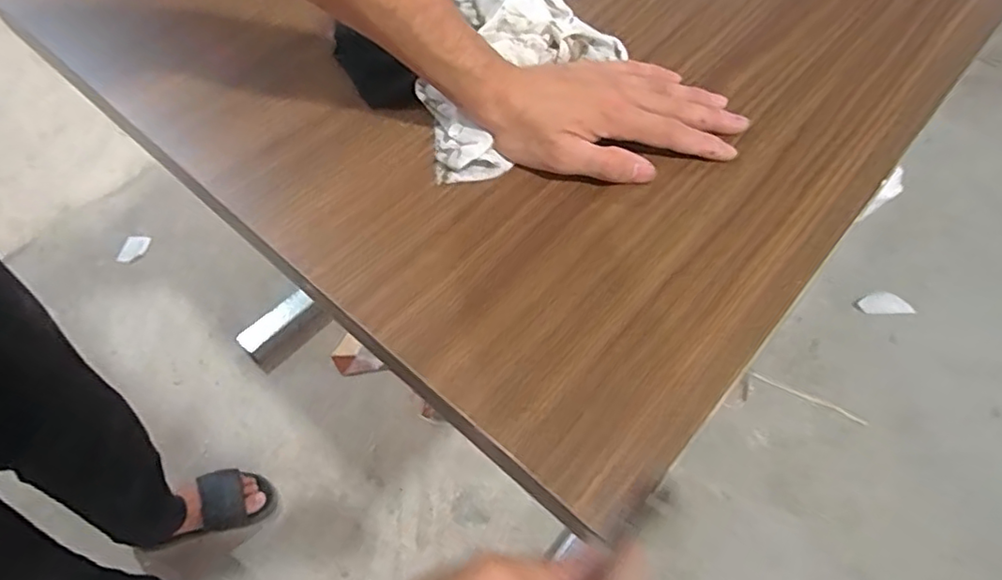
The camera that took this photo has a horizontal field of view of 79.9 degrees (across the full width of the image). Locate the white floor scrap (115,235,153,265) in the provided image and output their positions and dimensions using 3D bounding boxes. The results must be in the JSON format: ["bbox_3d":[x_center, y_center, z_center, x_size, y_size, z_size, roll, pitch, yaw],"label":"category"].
[{"bbox_3d":[-0.907,-0.099,1.477,0.063,0.012,0.083,2,55,2],"label":"white floor scrap"}]

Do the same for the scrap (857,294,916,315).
[{"bbox_3d":[0.863,0.032,1.347,0.110,0.005,0.053,-1,55,0],"label":"scrap"}]

